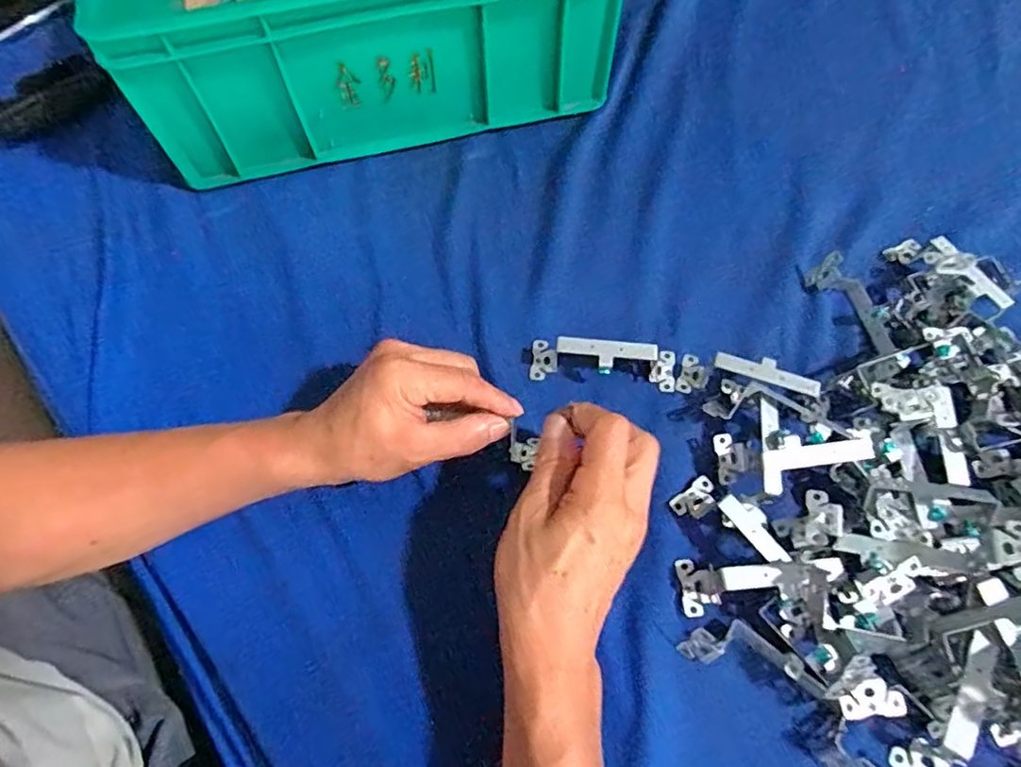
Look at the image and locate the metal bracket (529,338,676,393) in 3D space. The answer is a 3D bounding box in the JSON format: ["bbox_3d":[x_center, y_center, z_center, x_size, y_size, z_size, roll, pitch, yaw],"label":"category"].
[{"bbox_3d":[0.068,-0.020,0.421,0.104,0.030,0.033,6,64,5],"label":"metal bracket"}]

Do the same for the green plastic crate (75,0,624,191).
[{"bbox_3d":[-0.134,-0.369,0.530,0.393,0.146,0.283,-15,64,-6],"label":"green plastic crate"}]

